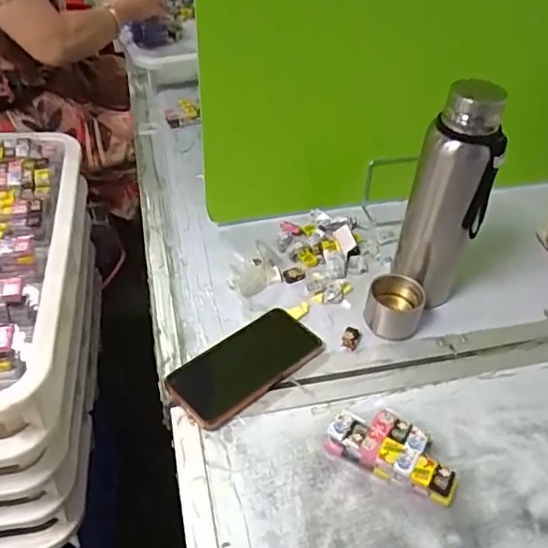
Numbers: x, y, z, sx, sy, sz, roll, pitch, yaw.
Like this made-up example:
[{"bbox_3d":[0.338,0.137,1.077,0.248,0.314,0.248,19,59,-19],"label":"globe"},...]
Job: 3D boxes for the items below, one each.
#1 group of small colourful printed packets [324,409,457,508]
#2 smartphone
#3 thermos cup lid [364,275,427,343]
[{"bbox_3d":[0.113,0.166,0.537,0.120,0.032,0.053,23,47,20],"label":"group of small colourful printed packets"},{"bbox_3d":[-0.029,0.097,0.610,0.161,0.012,0.078,-30,52,-30],"label":"smartphone"},{"bbox_3d":[0.139,0.038,0.657,0.062,0.047,0.059,1,43,-1],"label":"thermos cup lid"}]

